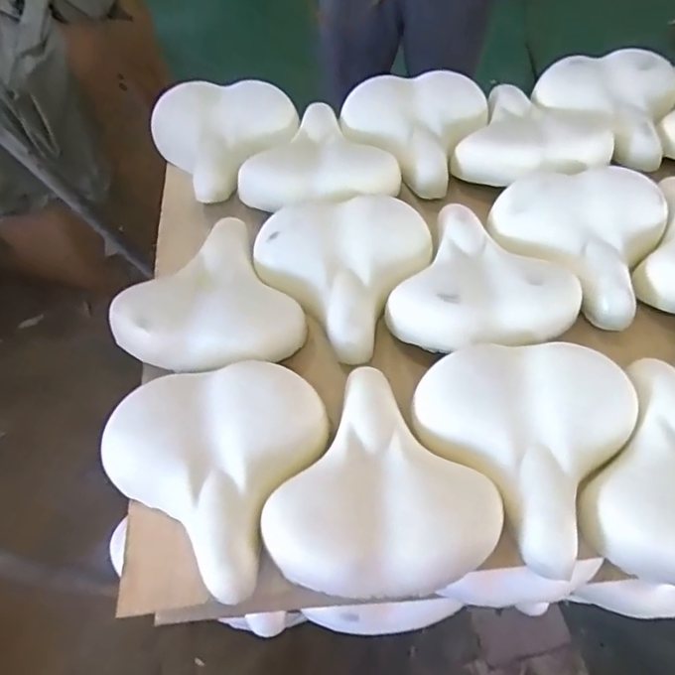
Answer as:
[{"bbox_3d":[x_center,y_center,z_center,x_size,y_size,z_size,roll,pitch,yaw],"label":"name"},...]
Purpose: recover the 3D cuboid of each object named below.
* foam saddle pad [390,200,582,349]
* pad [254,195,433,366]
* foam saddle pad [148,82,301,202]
[{"bbox_3d":[0.202,-0.072,0.723,0.221,0.054,0.240,24,61,16],"label":"foam saddle pad"},{"bbox_3d":[0.002,-0.111,0.768,0.215,0.069,0.240,26,62,17],"label":"pad"},{"bbox_3d":[-0.200,-0.346,0.931,0.239,0.074,0.237,29,63,19],"label":"foam saddle pad"}]

